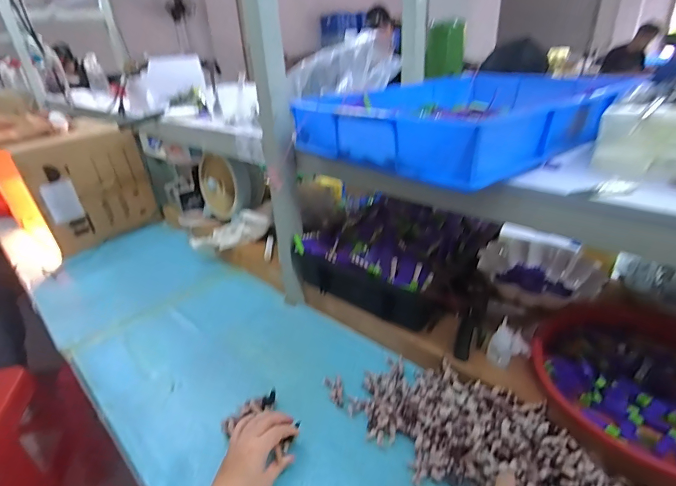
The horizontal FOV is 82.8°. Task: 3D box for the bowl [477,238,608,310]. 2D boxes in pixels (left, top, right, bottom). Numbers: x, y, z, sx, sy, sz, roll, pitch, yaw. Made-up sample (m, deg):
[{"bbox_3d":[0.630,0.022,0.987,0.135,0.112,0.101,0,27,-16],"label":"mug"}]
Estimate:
[{"bbox_3d":[0.395,0.064,0.763,0.214,0.050,0.196,22,36,40],"label":"bowl"}]

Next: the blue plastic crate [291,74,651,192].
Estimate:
[{"bbox_3d":[0.226,-0.239,0.658,0.519,0.083,0.358,-23,33,-34],"label":"blue plastic crate"}]

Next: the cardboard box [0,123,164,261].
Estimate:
[{"bbox_3d":[-0.793,-0.172,1.200,0.192,0.331,0.349,22,36,40],"label":"cardboard box"}]

